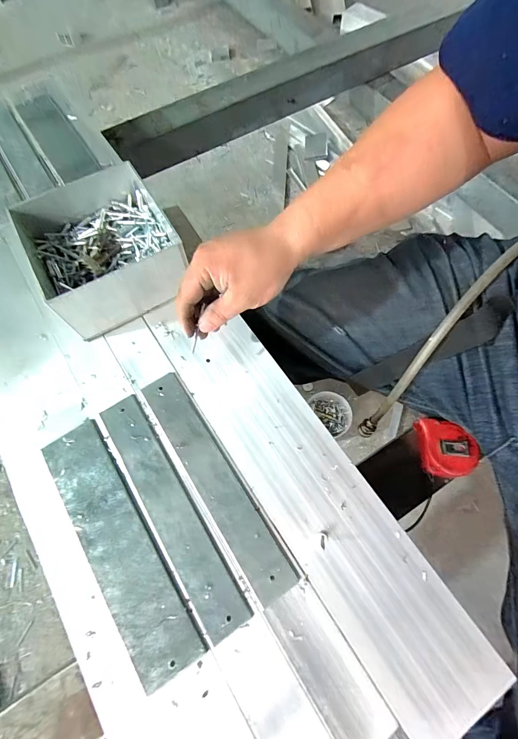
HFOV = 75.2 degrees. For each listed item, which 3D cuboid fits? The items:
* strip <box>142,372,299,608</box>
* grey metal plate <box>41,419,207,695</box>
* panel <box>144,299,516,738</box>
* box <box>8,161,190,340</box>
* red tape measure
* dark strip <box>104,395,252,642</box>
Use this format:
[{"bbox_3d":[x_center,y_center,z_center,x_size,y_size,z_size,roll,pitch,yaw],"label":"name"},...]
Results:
[{"bbox_3d":[-0.047,0.107,0.343,0.040,0.004,0.242,-32,72,-11],"label":"strip"},{"bbox_3d":[-0.137,0.163,0.323,0.058,0.004,0.241,-33,72,-11],"label":"grey metal plate"},{"bbox_3d":[0.038,0.099,0.347,0.101,0.011,0.469,-33,72,-11],"label":"panel"},{"bbox_3d":[-0.183,-0.145,0.405,0.148,0.078,0.157,-30,71,-10],"label":"box"},{"bbox_3d":[0.236,0.098,0.424,0.062,0.032,0.070,0,69,1],"label":"red tape measure"},{"bbox_3d":[-0.090,0.133,0.333,0.042,0.004,0.242,-31,71,-10],"label":"dark strip"}]

